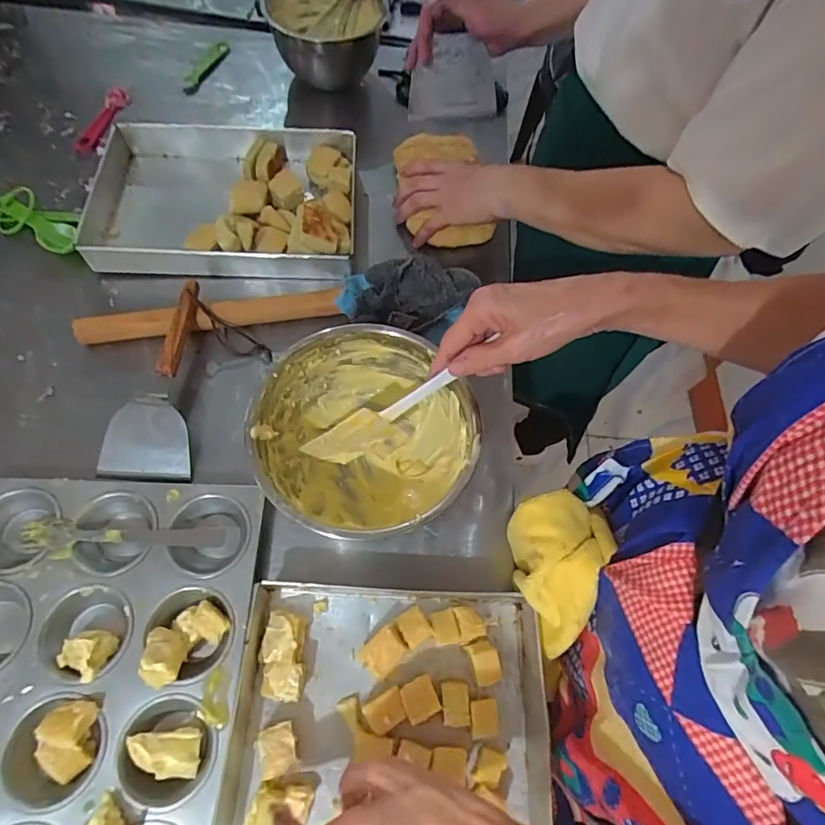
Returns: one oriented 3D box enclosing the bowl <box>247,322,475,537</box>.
[{"bbox_3d":[-0.042,0.026,0.463,0.183,0.094,0.185,1,65,-2],"label":"bowl"}]

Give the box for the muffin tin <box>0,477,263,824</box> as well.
[{"bbox_3d":[-0.269,0.215,0.395,0.247,0.031,0.329,2,65,-1],"label":"muffin tin"}]

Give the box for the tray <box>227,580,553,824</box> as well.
[{"bbox_3d":[-0.017,0.307,0.370,0.243,0.055,0.339,2,65,-1],"label":"tray"}]

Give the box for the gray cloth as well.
[{"bbox_3d":[-0.004,-0.137,0.562,0.156,0.070,0.095,11,65,3],"label":"gray cloth"}]

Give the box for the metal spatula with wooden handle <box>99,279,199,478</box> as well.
[{"bbox_3d":[-0.260,-0.039,0.524,0.087,0.042,0.213,4,64,0],"label":"metal spatula with wooden handle"}]

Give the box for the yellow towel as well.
[{"bbox_3d":[0.114,0.129,0.416,0.077,0.072,0.124,15,65,5],"label":"yellow towel"}]

